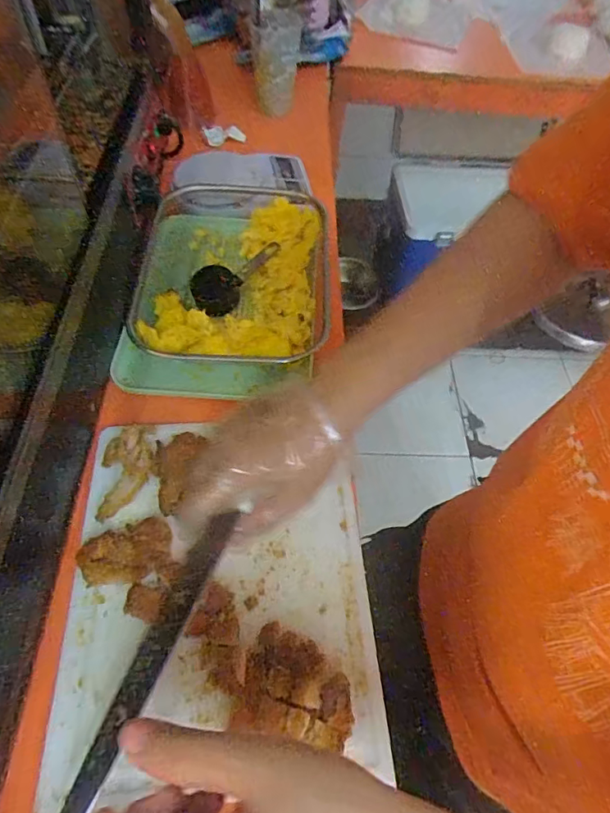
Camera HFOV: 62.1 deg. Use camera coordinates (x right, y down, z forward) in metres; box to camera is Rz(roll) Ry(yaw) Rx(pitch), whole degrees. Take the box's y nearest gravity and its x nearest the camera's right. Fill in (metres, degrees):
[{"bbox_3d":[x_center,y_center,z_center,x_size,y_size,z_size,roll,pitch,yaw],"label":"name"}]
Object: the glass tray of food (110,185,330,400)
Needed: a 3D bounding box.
[{"bbox_3d":[-0.092,-0.157,0.622,0.224,0.060,0.334,2,56,-3],"label":"glass tray of food"}]

